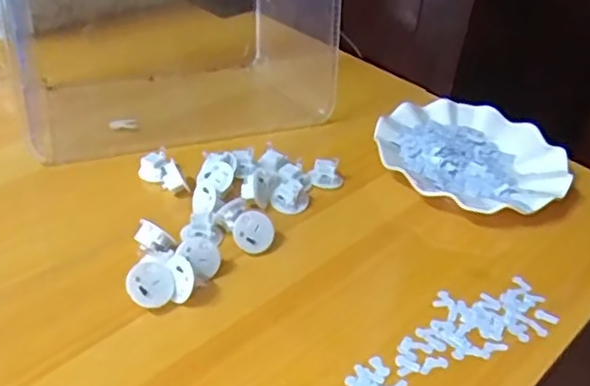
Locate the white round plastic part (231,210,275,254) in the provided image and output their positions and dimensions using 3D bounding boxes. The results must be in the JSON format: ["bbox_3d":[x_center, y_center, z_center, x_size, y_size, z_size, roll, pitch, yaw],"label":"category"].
[{"bbox_3d":[-0.034,0.032,0.525,0.032,0.016,0.032,24,71,-9],"label":"white round plastic part"}]

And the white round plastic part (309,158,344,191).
[{"bbox_3d":[0.029,-0.018,0.606,0.031,0.019,0.022,4,36,-5],"label":"white round plastic part"}]

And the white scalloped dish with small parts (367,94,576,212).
[{"bbox_3d":[0.172,-0.035,0.651,0.180,0.027,0.179,5,36,-4],"label":"white scalloped dish with small parts"}]

